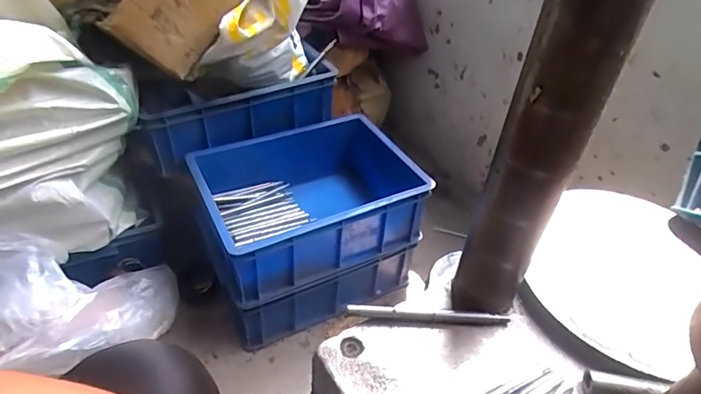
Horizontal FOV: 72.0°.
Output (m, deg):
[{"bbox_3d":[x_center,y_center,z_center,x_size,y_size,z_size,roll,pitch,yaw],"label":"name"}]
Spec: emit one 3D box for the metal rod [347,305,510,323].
[{"bbox_3d":[0.079,0.117,0.484,0.161,0.012,0.009,3,41,-2],"label":"metal rod"}]

